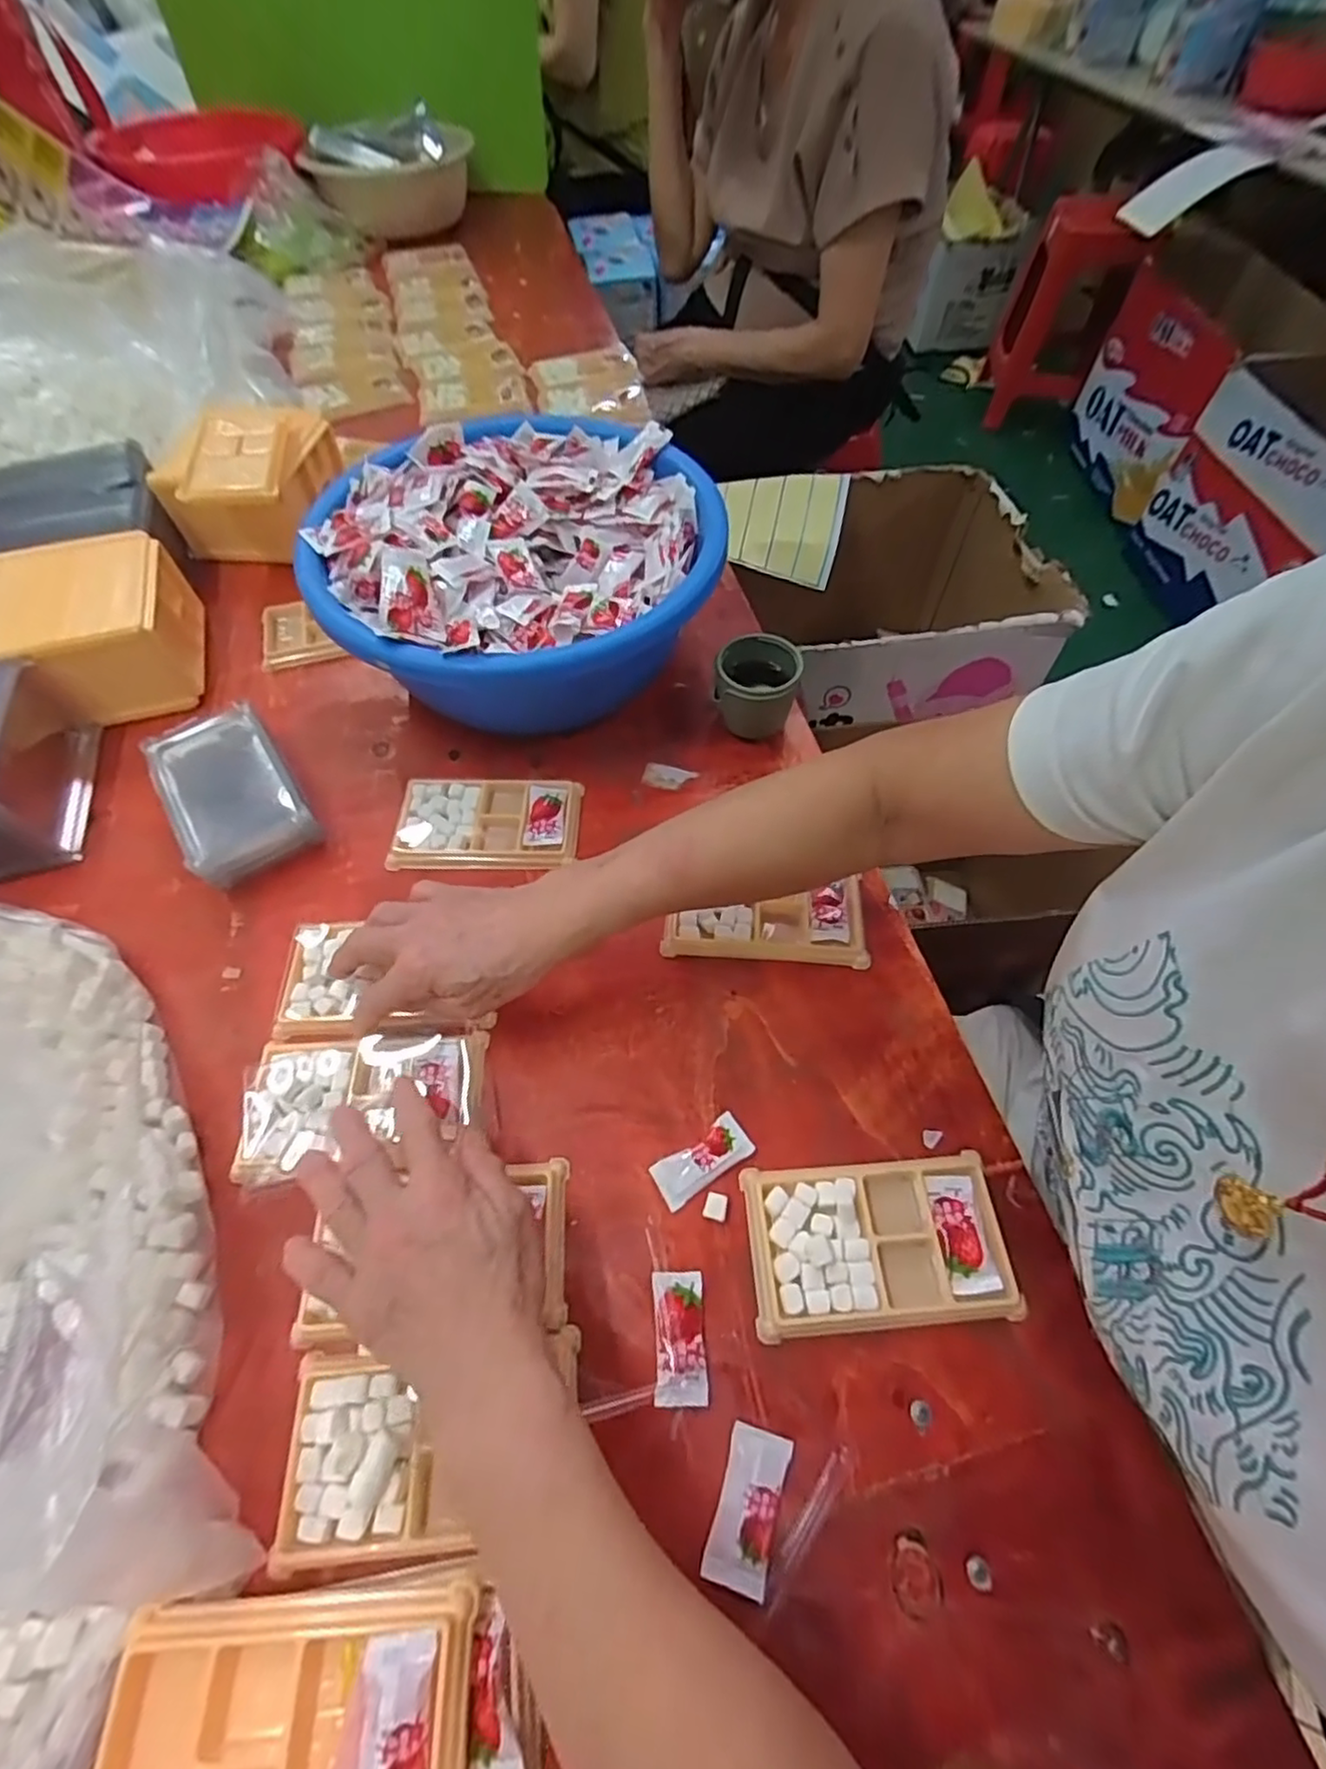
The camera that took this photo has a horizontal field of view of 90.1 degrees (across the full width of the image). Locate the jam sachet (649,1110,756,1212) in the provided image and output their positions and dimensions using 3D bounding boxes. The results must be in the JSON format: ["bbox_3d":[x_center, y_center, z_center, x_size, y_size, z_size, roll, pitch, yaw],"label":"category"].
[{"bbox_3d":[0.022,0.159,0.382,0.057,0.012,0.025,-29,64,-16],"label":"jam sachet"}]

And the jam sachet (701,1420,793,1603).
[{"bbox_3d":[0.039,0.286,0.304,0.028,0.004,0.057,17,61,10],"label":"jam sachet"}]

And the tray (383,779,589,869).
[{"bbox_3d":[-0.133,-0.047,0.506,0.134,0.015,0.078,0,59,0],"label":"tray"}]

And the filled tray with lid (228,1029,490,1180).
[{"bbox_3d":[-0.180,0.123,0.397,0.142,0.015,0.075,-12,60,-6],"label":"filled tray with lid"}]

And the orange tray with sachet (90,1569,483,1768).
[{"bbox_3d":[-0.145,0.329,0.255,0.137,0.023,0.080,-2,59,-2],"label":"orange tray with sachet"}]

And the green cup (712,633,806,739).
[{"bbox_3d":[0.075,-0.158,0.539,0.064,0.061,0.066,0,59,0],"label":"green cup"}]

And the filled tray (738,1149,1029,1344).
[{"bbox_3d":[0.116,0.191,0.359,0.135,0.013,0.080,-4,60,-3],"label":"filled tray"}]

